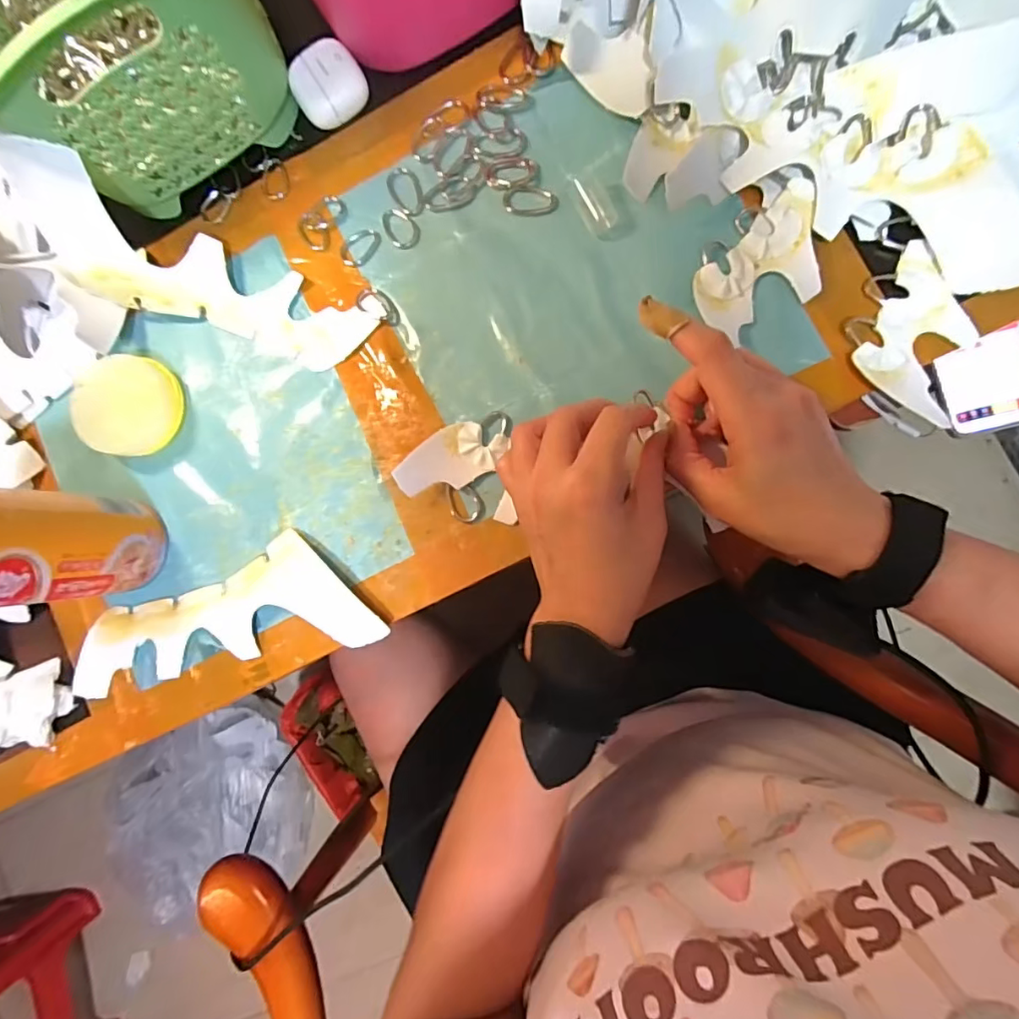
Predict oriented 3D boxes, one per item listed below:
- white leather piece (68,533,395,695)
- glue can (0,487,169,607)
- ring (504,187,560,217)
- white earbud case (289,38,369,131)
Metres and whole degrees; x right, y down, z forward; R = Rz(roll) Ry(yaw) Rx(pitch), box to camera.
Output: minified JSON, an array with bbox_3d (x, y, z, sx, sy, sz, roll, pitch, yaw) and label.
[{"bbox_3d":[-0.194,0.069,0.338,0.217,0.018,0.075,-13,87,7],"label":"white leather piece"},{"bbox_3d":[-0.274,0.020,0.296,0.059,0.116,0.061,0,88,7],"label":"glue can"},{"bbox_3d":[0.013,-0.198,0.329,0.035,0.005,0.016,15,90,7],"label":"ring"},{"bbox_3d":[-0.122,-0.284,0.341,0.046,0.019,0.044,-31,85,5],"label":"white earbud case"}]

